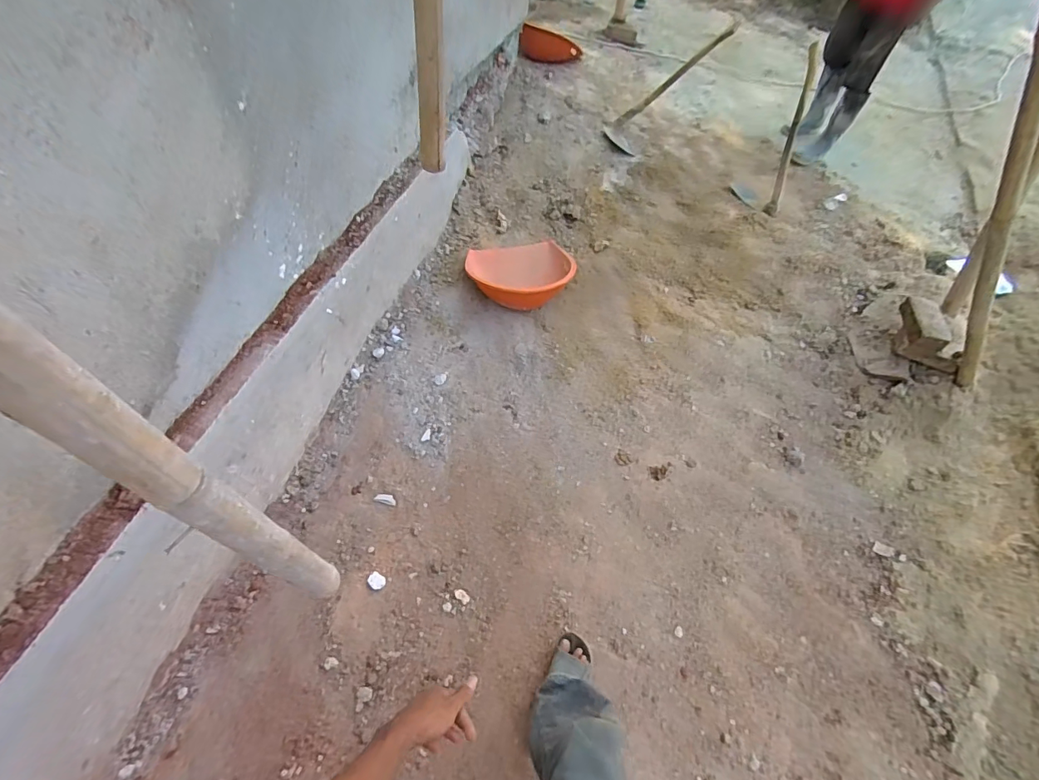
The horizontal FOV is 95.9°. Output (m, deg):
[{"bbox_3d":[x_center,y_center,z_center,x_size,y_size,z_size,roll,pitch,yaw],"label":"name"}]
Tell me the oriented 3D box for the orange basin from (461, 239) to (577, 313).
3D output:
[{"bbox_3d":[-0.004,-0.472,1.911,0.424,0.113,0.255,4,55,-1],"label":"orange basin"}]

